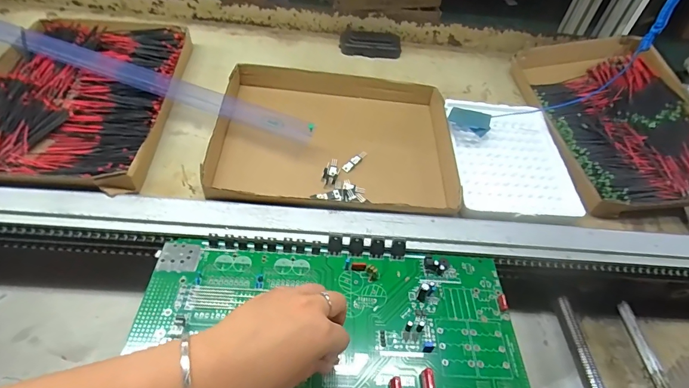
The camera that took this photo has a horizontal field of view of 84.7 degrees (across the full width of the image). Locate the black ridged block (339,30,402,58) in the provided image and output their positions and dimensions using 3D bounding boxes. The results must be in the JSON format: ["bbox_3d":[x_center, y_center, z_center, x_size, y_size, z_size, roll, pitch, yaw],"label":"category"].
[{"bbox_3d":[0.047,-0.267,0.665,0.107,0.032,0.053,4,50,-2],"label":"black ridged block"}]

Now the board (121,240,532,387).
[{"bbox_3d":[-0.010,0.130,0.356,0.358,0.019,0.176,3,50,-3],"label":"board"}]

